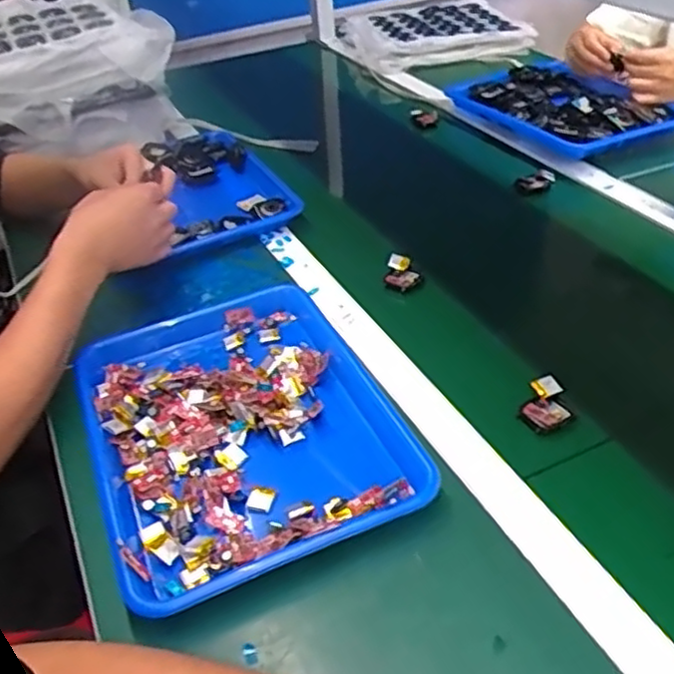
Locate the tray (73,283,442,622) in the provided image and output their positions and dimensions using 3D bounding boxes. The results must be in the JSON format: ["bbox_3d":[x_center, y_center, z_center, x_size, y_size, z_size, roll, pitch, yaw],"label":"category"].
[{"bbox_3d":[-0.088,0.071,0.622,0.252,0.034,0.328,-18,39,-16],"label":"tray"}]

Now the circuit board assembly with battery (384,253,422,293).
[{"bbox_3d":[0.077,-0.075,0.815,0.041,0.021,0.052,-1,37,6],"label":"circuit board assembly with battery"}]

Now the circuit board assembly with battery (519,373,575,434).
[{"bbox_3d":[0.187,0.061,0.631,0.052,0.009,0.054,3,46,-3],"label":"circuit board assembly with battery"}]

